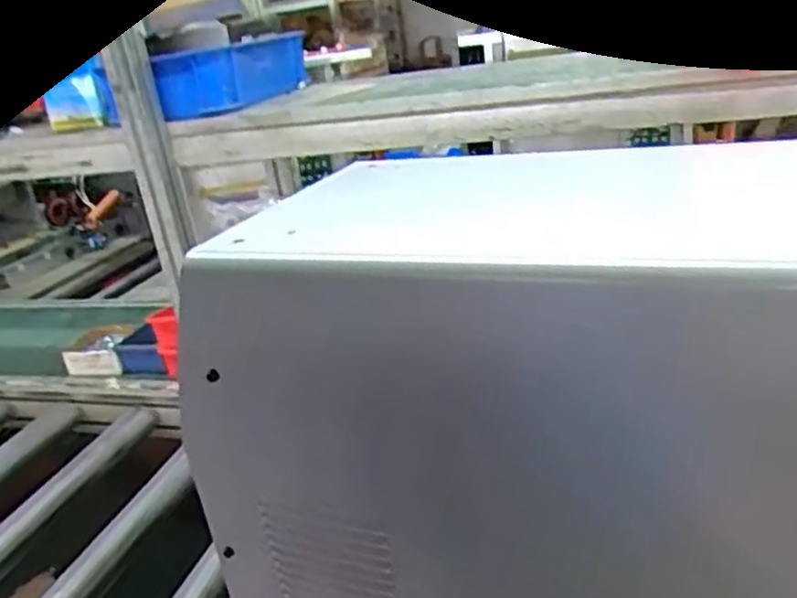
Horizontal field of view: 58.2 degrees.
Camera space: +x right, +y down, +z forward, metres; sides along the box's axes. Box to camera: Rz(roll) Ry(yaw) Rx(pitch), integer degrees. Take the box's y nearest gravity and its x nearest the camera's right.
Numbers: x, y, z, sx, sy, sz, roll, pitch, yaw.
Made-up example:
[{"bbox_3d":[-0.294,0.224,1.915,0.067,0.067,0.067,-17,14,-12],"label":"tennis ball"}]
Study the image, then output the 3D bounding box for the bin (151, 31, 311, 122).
[{"bbox_3d":[-0.233,-0.332,1.054,0.120,0.080,0.292,-1,23,16],"label":"bin"}]

